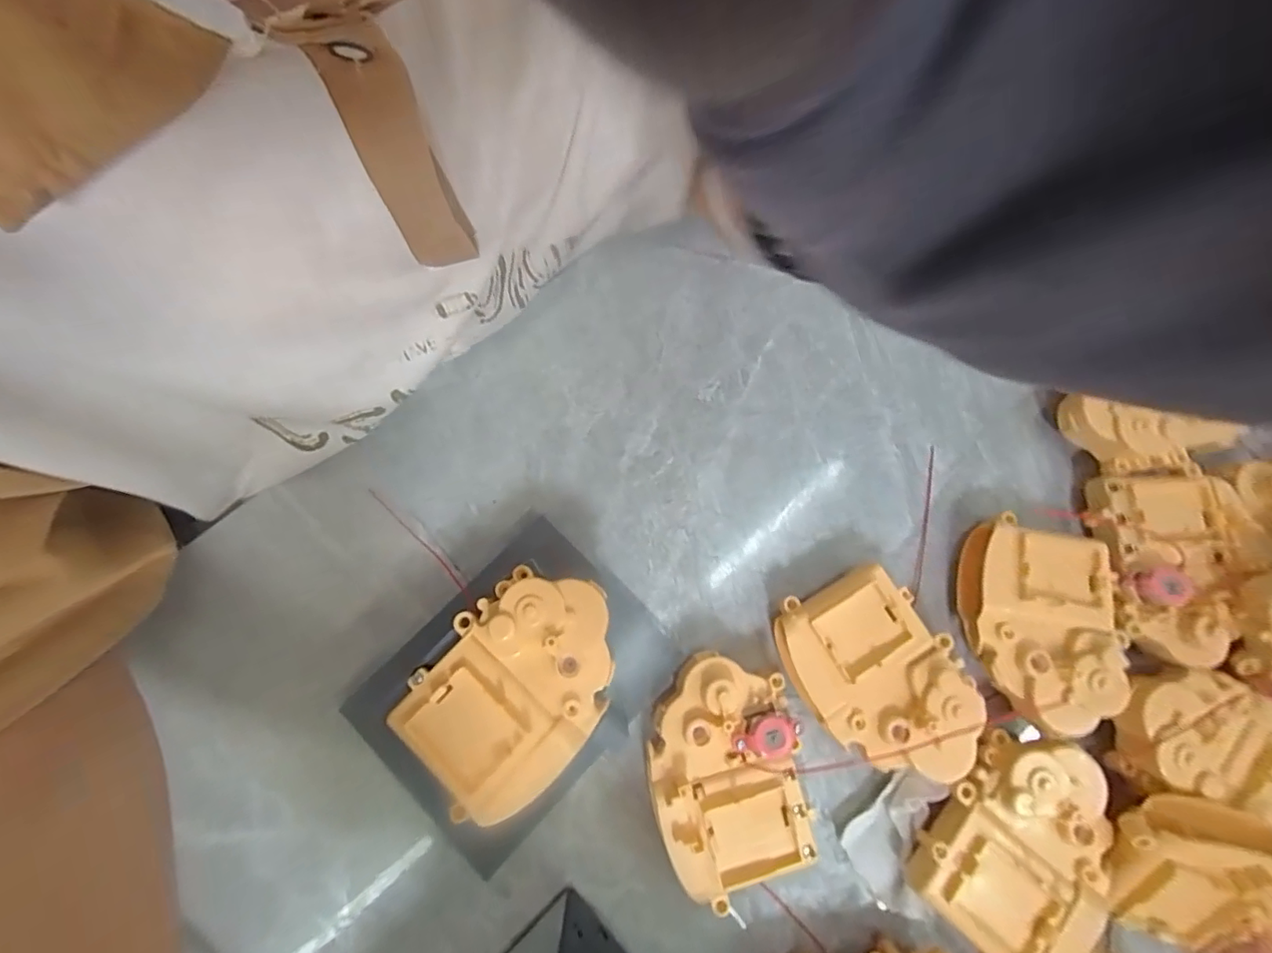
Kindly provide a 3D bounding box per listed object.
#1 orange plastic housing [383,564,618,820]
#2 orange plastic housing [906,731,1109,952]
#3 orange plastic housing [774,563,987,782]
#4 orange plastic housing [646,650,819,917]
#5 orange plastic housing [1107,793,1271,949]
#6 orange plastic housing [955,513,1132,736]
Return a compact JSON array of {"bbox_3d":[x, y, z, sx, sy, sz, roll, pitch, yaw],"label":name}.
[{"bbox_3d":[-0.051,0.088,0.233,0.071,0.022,0.097,36,77,5],"label":"orange plastic housing"},{"bbox_3d":[0.180,0.176,0.256,0.076,0.034,0.094,43,78,7],"label":"orange plastic housing"},{"bbox_3d":[0.119,0.099,0.273,0.069,0.035,0.098,-34,81,-10],"label":"orange plastic housing"},{"bbox_3d":[0.042,0.138,0.260,0.069,0.035,0.099,-4,77,-4],"label":"orange plastic housing"},{"bbox_3d":[0.254,0.178,0.244,0.071,0.026,0.058,6,108,21],"label":"orange plastic housing"},{"bbox_3d":[0.207,0.075,0.283,0.068,0.033,0.096,9,76,-1],"label":"orange plastic housing"}]

